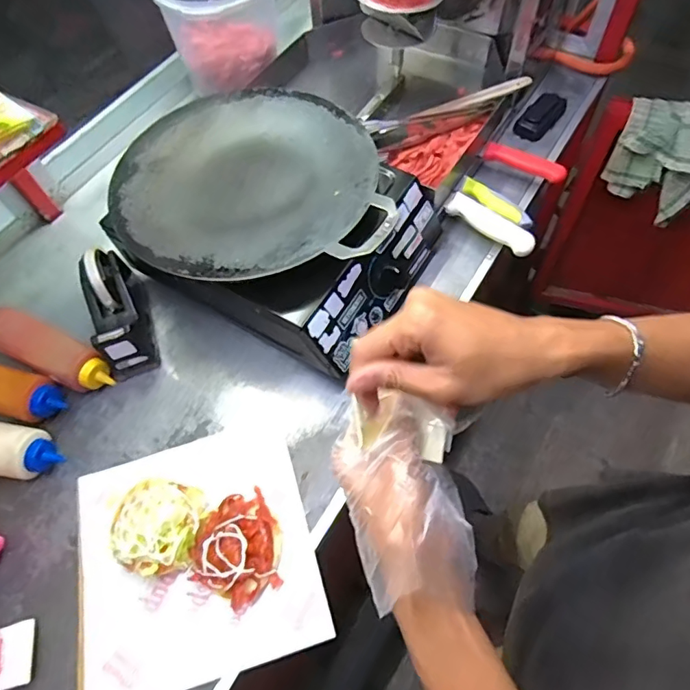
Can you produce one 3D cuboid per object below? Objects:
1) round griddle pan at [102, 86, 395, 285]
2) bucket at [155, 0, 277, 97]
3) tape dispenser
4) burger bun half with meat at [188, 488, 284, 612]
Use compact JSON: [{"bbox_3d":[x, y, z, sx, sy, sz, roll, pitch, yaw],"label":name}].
[{"bbox_3d":[-0.125,-0.217,0.635,0.331,0.020,0.320,-2,62,3],"label":"round griddle pan"},{"bbox_3d":[-0.207,-0.564,0.850,0.194,0.165,0.193,-18,62,-6],"label":"bucket"},{"bbox_3d":[-0.314,-0.049,0.676,0.053,0.101,0.162,-22,63,-8],"label":"tape dispenser"},{"bbox_3d":[-0.116,0.220,0.540,0.093,0.035,0.112,-4,62,2],"label":"burger bun half with meat"}]

